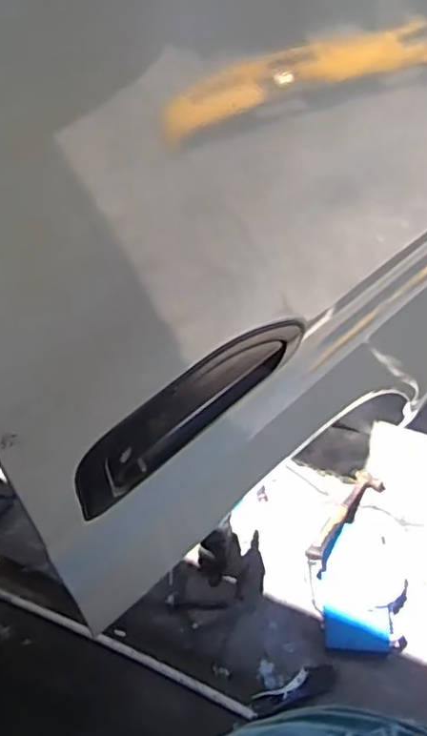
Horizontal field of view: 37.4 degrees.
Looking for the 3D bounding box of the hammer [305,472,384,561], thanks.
[{"bbox_3d":[0.319,0.374,1.596,0.078,0.046,0.315,24,41,33],"label":"hammer"}]

